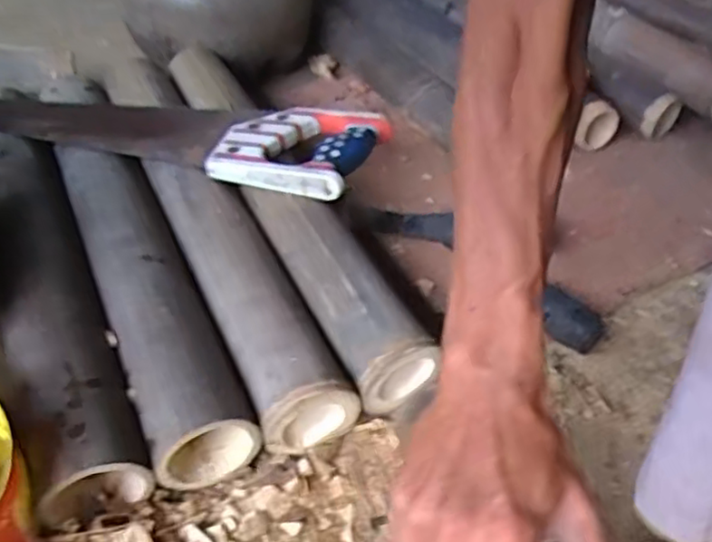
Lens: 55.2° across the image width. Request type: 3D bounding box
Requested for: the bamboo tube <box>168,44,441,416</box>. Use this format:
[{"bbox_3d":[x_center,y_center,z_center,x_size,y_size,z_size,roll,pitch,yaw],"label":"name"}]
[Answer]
[{"bbox_3d":[-0.078,-0.082,0.671,0.075,0.072,0.521,-15,48,-20],"label":"bamboo tube"}]

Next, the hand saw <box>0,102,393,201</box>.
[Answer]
[{"bbox_3d":[-0.241,-0.142,0.687,0.529,0.026,0.119,6,46,13],"label":"hand saw"}]

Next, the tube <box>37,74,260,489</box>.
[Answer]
[{"bbox_3d":[-0.214,-0.041,0.620,0.071,0.072,0.518,-17,49,-21],"label":"tube"}]

